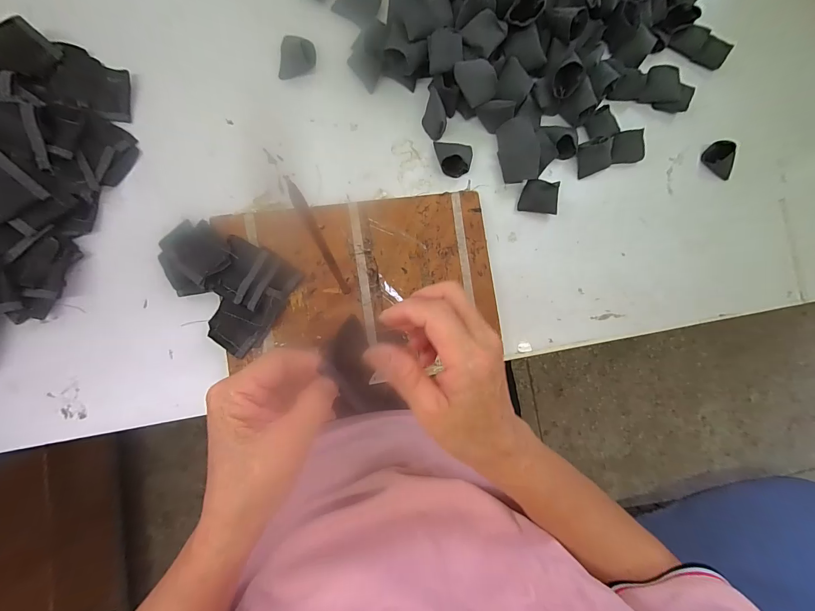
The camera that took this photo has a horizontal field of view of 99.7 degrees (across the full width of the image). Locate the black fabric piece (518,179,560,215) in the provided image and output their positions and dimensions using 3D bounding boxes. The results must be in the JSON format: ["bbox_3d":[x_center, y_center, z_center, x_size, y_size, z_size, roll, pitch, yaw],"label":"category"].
[{"bbox_3d":[0.147,-0.120,0.381,0.042,0.011,0.034,10,118,-1],"label":"black fabric piece"}]

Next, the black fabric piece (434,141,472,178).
[{"bbox_3d":[0.050,-0.159,0.366,0.039,0.023,0.037,4,86,-6],"label":"black fabric piece"}]

